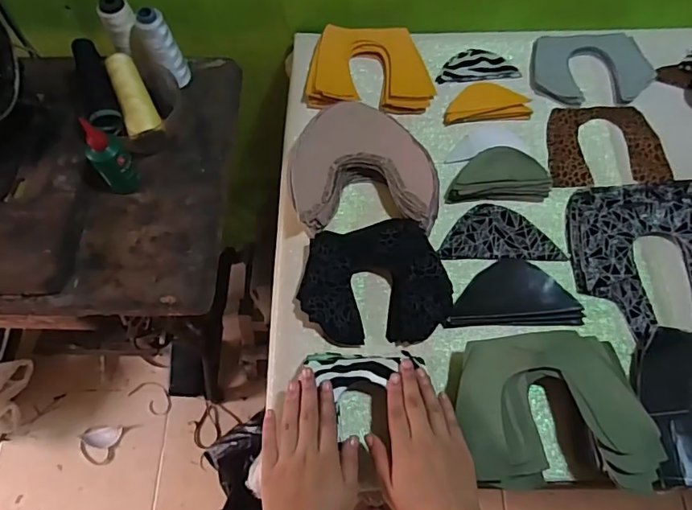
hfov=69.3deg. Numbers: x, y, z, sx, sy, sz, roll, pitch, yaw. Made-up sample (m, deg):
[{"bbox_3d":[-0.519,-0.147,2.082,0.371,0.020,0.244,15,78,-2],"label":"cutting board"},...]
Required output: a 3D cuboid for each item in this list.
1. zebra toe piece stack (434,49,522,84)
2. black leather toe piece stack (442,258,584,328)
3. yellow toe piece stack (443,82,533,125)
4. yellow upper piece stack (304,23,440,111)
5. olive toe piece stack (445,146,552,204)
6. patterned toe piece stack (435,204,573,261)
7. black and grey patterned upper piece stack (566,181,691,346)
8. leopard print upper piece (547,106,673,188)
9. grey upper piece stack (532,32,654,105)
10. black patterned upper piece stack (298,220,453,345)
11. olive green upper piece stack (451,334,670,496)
[{"bbox_3d":[0.185,-0.267,0.706,0.111,0.013,0.048,-2,65,0],"label":"zebra toe piece stack"},{"bbox_3d":[0.186,0.042,0.564,0.144,0.012,0.075,0,65,1],"label":"black leather toe piece stack"},{"bbox_3d":[0.190,-0.205,0.677,0.115,0.014,0.055,-4,65,-1],"label":"yellow toe piece stack"},{"bbox_3d":[0.034,-0.259,0.691,0.168,0.023,0.135,2,65,2],"label":"yellow upper piece stack"},{"bbox_3d":[0.188,-0.099,0.621,0.120,0.026,0.062,-2,65,0],"label":"olive toe piece stack"},{"bbox_3d":[0.186,-0.027,0.603,0.138,0.008,0.072,3,65,2],"label":"patterned toe piece stack"},{"bbox_3d":[0.364,0.004,0.569,0.194,0.023,0.197,-3,65,-1],"label":"black and grey patterned upper piece stack"},{"bbox_3d":[0.335,-0.144,0.653,0.143,0.013,0.126,-1,65,1],"label":"leopard print upper piece"},{"bbox_3d":[0.337,-0.260,0.695,0.158,0.017,0.114,2,65,2],"label":"grey upper piece stack"},{"bbox_3d":[0.031,0.032,0.568,0.160,0.025,0.137,-10,66,-3],"label":"black patterned upper piece stack"},{"bbox_3d":[0.203,0.151,0.495,0.174,0.037,0.142,0,65,1],"label":"olive green upper piece stack"}]

